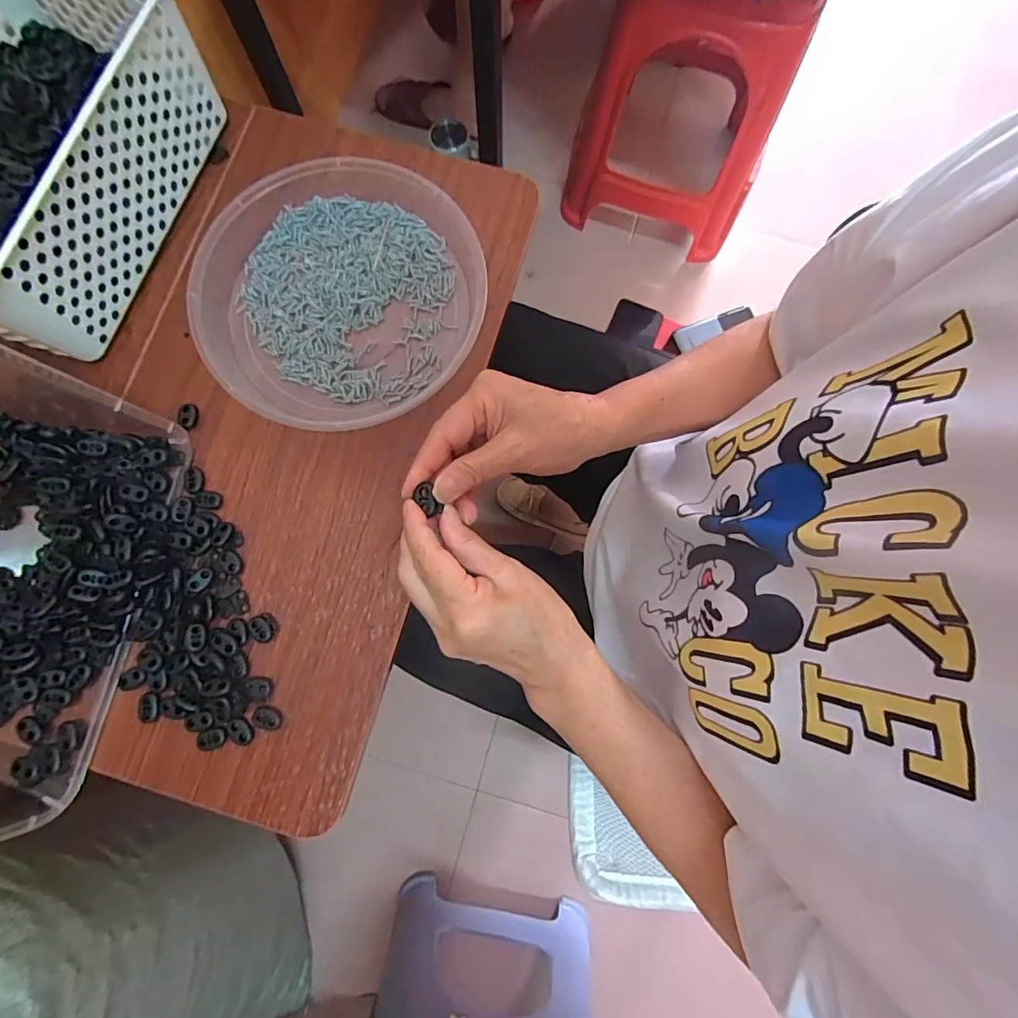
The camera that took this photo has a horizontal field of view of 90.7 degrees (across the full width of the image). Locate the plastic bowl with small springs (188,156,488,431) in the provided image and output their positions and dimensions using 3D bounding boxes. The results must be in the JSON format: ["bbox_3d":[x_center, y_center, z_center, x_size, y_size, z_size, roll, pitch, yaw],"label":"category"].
[{"bbox_3d":[-0.137,-0.177,0.420,0.227,0.037,0.224,0,80,-1],"label":"plastic bowl with small springs"}]

